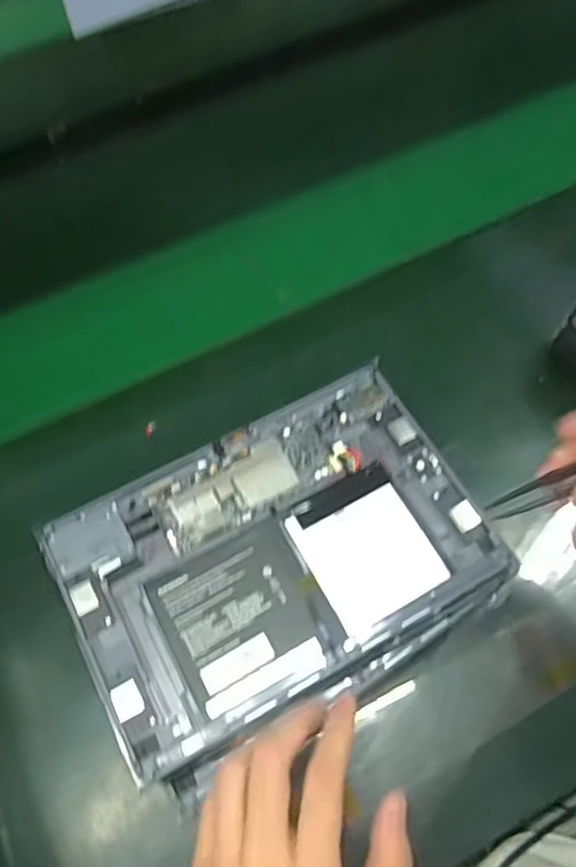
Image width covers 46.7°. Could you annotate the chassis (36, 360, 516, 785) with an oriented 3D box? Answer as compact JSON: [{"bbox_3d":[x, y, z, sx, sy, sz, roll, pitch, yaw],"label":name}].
[{"bbox_3d":[-0.008,0.073,0.426,0.253,0.016,0.169,-28,63,-12],"label":"chassis"}]

